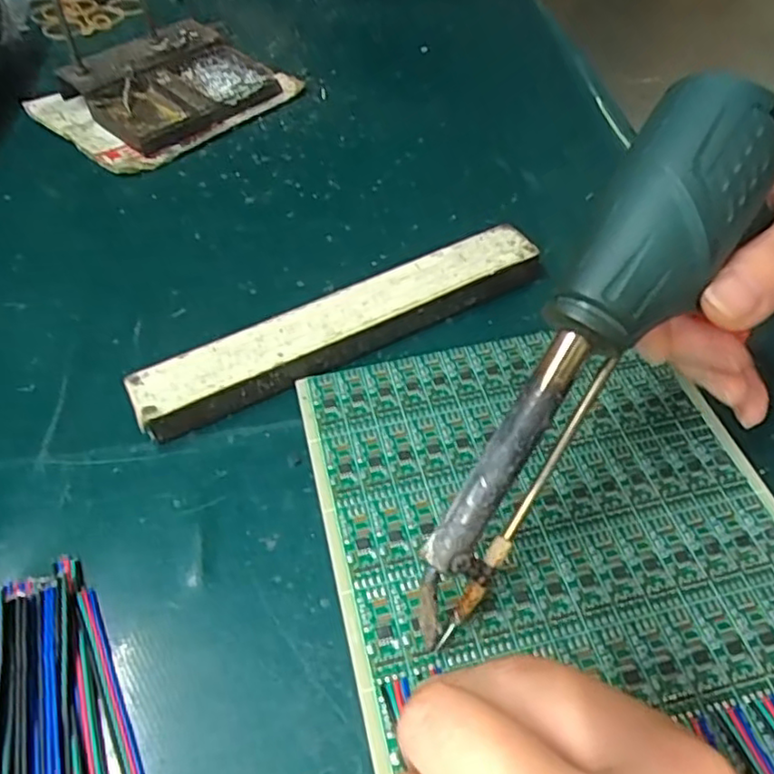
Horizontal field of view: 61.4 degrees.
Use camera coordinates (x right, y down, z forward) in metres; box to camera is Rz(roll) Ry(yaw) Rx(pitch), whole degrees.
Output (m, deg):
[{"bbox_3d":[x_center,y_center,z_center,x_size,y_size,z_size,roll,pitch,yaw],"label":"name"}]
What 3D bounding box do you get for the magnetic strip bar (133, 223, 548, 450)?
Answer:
[{"bbox_3d":[-0.017,-0.030,0.302,0.198,0.019,0.027,-25,54,-19],"label":"magnetic strip bar"}]

